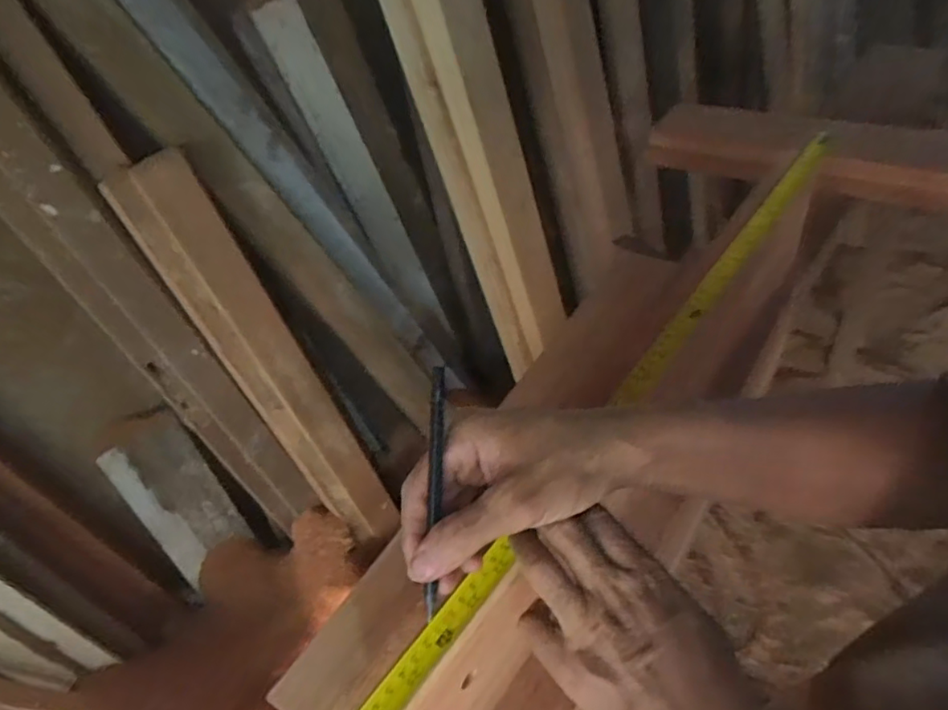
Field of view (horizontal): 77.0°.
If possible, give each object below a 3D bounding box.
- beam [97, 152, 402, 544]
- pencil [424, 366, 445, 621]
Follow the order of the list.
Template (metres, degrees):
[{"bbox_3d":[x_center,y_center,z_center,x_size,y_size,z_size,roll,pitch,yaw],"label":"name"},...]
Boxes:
[{"bbox_3d":[-0.350,0.062,1.107,0.129,0.885,0.044,-33,38,-15],"label":"beam"},{"bbox_3d":[-0.022,0.076,0.336,0.009,0.139,0.013,3,3,12],"label":"pencil"}]

